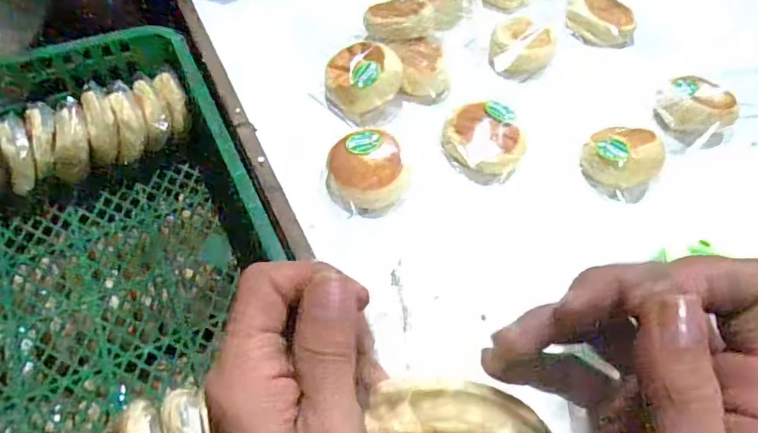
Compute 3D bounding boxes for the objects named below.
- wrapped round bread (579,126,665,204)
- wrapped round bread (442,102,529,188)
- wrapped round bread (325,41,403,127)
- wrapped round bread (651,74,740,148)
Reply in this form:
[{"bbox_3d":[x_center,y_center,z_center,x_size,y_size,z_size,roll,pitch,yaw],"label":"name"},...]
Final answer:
[{"bbox_3d":[0.277,-0.064,0.605,0.083,0.049,0.088,17,55,6],"label":"wrapped round bread"},{"bbox_3d":[0.118,-0.084,0.609,0.090,0.038,0.099,3,55,-4],"label":"wrapped round bread"},{"bbox_3d":[-0.018,-0.165,0.646,0.092,0.058,0.098,2,55,-4],"label":"wrapped round bread"},{"bbox_3d":[0.392,-0.129,0.661,0.092,0.045,0.101,3,55,-4],"label":"wrapped round bread"}]

